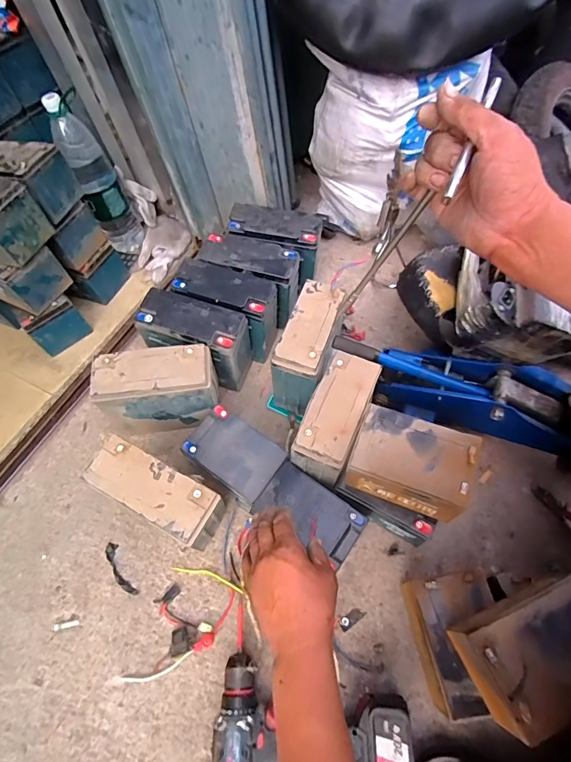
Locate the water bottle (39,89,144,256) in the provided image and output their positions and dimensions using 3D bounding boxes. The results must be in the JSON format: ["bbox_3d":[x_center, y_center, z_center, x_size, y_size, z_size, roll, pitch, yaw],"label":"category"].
[{"bbox_3d":[-0.393,-0.414,0.866,0.093,0.317,0.097,-26,62,-10],"label":"water bottle"}]

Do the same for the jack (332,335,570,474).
[{"bbox_3d":[0.299,0.016,0.661,0.423,0.148,0.122,17,63,18],"label":"jack"}]

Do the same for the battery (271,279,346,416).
[{"bbox_3d":[0.041,-0.057,0.707,0.087,0.151,0.190,15,65,10],"label":"battery"}]

